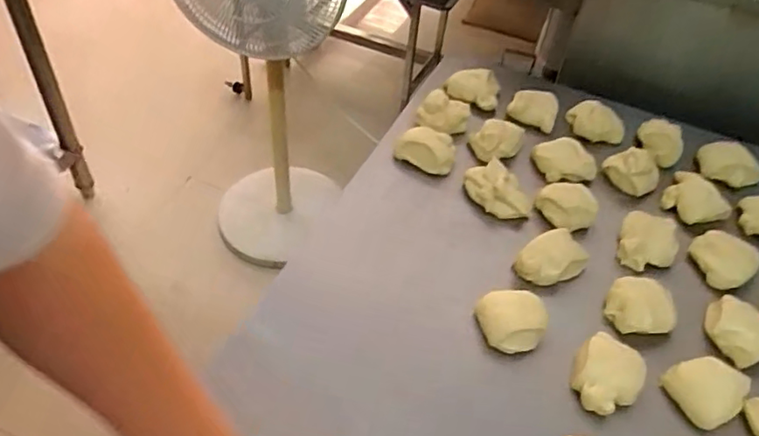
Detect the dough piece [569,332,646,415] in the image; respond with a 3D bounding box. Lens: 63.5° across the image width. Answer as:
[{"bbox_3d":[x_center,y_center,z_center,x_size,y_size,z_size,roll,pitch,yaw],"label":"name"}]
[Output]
[{"bbox_3d":[0.195,0.140,0.533,0.056,0.036,0.065,30,51,21],"label":"dough piece"}]

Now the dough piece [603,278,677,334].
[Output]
[{"bbox_3d":[0.247,0.089,0.585,0.061,0.040,0.054,34,53,24],"label":"dough piece"}]

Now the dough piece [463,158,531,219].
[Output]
[{"bbox_3d":[0.132,-0.028,0.682,0.051,0.044,0.077,-20,52,-22],"label":"dough piece"}]

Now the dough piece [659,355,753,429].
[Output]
[{"bbox_3d":[0.282,0.146,0.527,0.062,0.035,0.056,-19,52,-21],"label":"dough piece"}]

